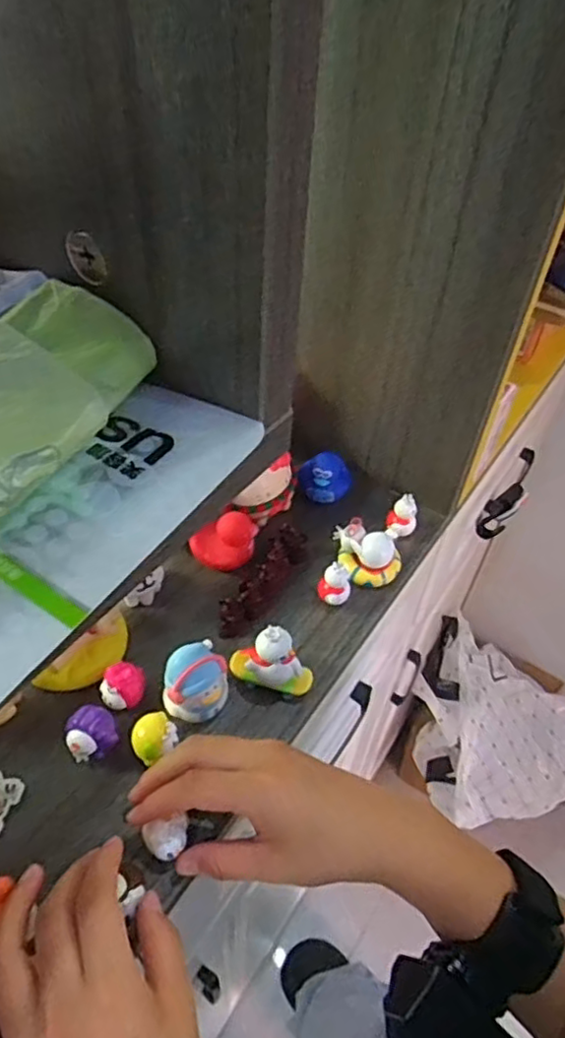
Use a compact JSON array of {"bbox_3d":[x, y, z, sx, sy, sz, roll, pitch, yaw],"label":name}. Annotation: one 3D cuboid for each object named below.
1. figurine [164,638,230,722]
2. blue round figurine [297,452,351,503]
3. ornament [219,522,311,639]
[{"bbox_3d":[-0.054,0.103,0.407,0.038,0.038,0.033,-1,47,-5],"label":"figurine"},{"bbox_3d":[0.037,-0.039,0.555,0.045,0.034,0.038,6,47,2],"label":"blue round figurine"},{"bbox_3d":[-0.014,0.045,0.485,0.021,0.026,0.102,25,50,18],"label":"ornament"}]

